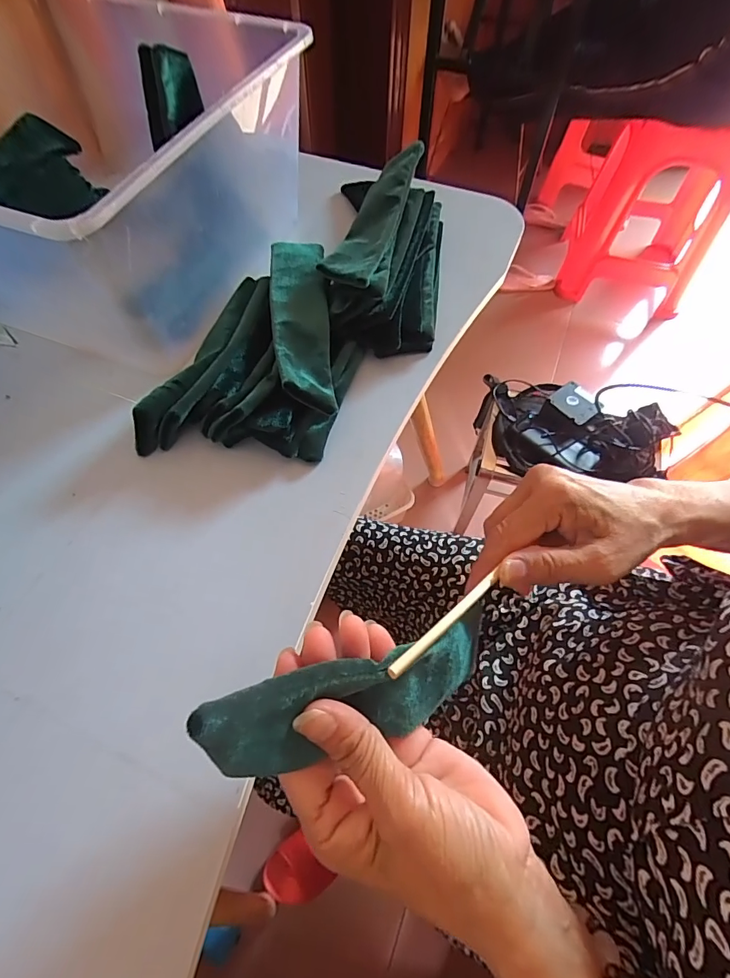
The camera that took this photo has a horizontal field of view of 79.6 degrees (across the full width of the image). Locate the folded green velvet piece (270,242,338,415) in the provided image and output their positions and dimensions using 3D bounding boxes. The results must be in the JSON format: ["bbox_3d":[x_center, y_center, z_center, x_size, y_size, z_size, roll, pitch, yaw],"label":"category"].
[{"bbox_3d":[-0.050,-0.137,0.344,0.044,0.011,0.165,2,66,-19],"label":"folded green velvet piece"}]

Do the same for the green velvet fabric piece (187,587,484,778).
[{"bbox_3d":[0.002,0.092,0.203,0.158,0.034,0.042,1,57,-37],"label":"green velvet fabric piece"}]

